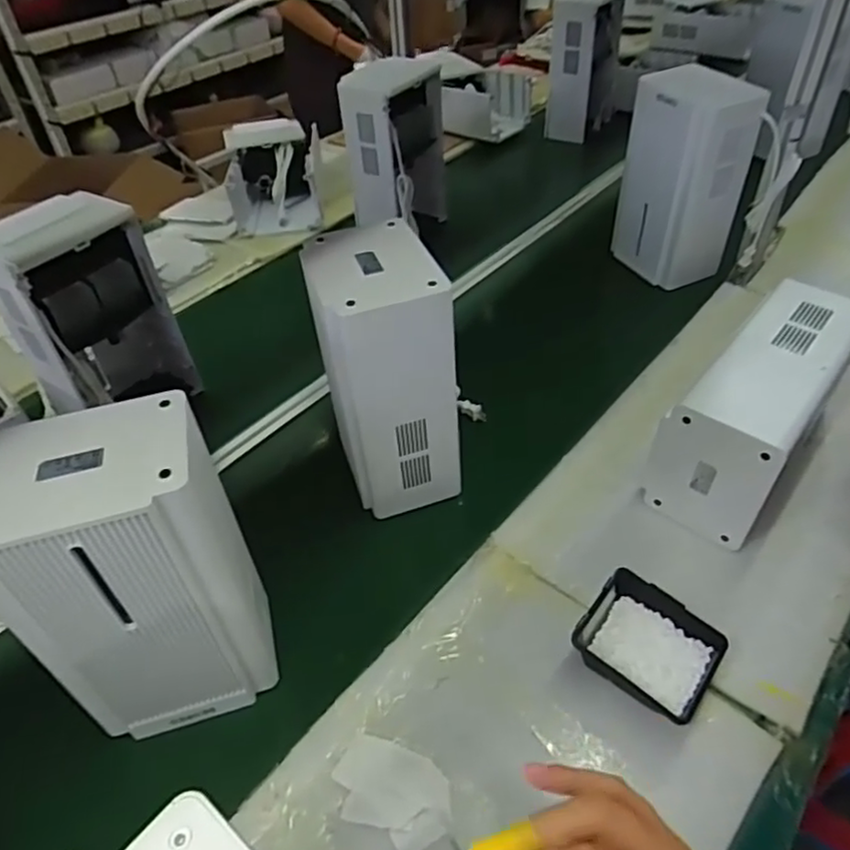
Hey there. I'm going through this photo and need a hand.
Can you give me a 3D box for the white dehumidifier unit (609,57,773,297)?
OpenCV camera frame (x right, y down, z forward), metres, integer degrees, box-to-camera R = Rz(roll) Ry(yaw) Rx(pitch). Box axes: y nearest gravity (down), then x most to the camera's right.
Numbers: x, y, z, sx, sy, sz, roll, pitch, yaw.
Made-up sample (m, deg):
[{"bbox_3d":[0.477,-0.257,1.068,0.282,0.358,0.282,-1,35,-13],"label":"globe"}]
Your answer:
[{"bbox_3d":[0.481,-0.472,1.234,0.138,0.373,0.202,-20,42,-16],"label":"white dehumidifier unit"}]

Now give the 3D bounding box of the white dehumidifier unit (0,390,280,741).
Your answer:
[{"bbox_3d":[-0.285,0.160,0.658,0.193,0.342,0.134,-14,41,-8],"label":"white dehumidifier unit"}]

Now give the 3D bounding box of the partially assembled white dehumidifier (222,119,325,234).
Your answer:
[{"bbox_3d":[-0.361,-0.610,1.594,0.222,0.176,0.291,-10,40,-4],"label":"partially assembled white dehumidifier"}]

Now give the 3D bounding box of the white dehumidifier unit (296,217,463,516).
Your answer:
[{"bbox_3d":[-0.050,-0.070,0.861,0.140,0.318,0.175,-16,41,-10],"label":"white dehumidifier unit"}]

